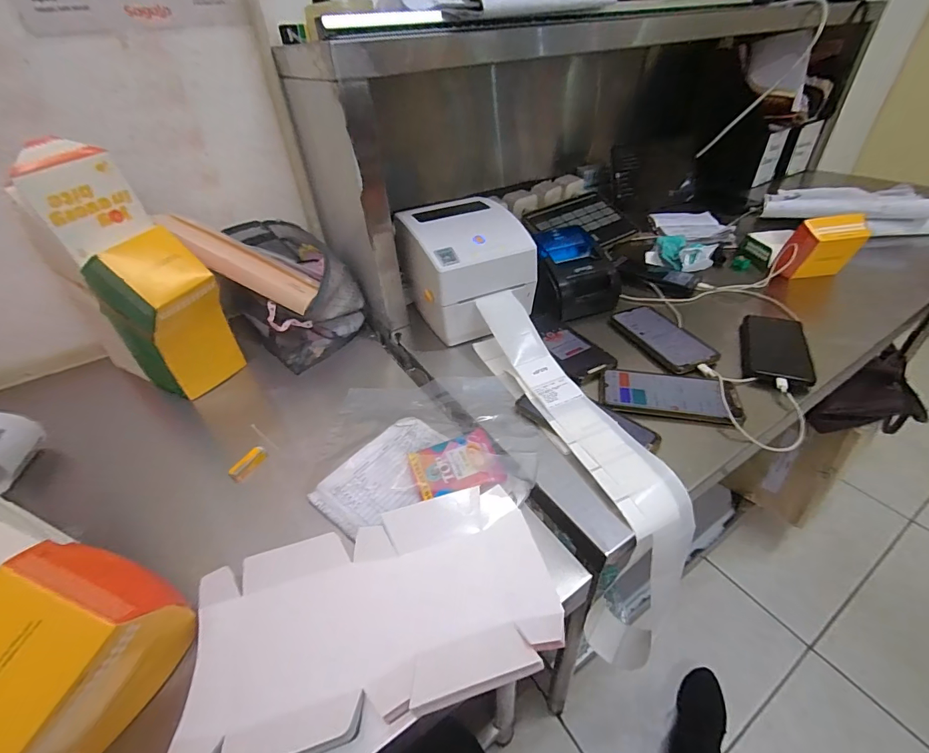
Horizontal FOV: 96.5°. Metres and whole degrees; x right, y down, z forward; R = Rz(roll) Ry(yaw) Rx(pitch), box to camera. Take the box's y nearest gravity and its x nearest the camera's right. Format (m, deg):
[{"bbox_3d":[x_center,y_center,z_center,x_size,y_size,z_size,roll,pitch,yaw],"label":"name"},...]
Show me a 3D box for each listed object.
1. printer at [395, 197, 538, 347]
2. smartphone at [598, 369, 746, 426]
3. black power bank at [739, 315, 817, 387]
[{"bbox_3d":[0.005,-0.172,0.699,0.174,0.170,0.211,-19,41,-17],"label":"printer"},{"bbox_3d":[0.271,0.022,0.555,0.170,0.014,0.091,6,41,13],"label":"smartphone"},{"bbox_3d":[0.465,-0.042,0.621,0.083,0.023,0.167,15,43,22],"label":"black power bank"}]

